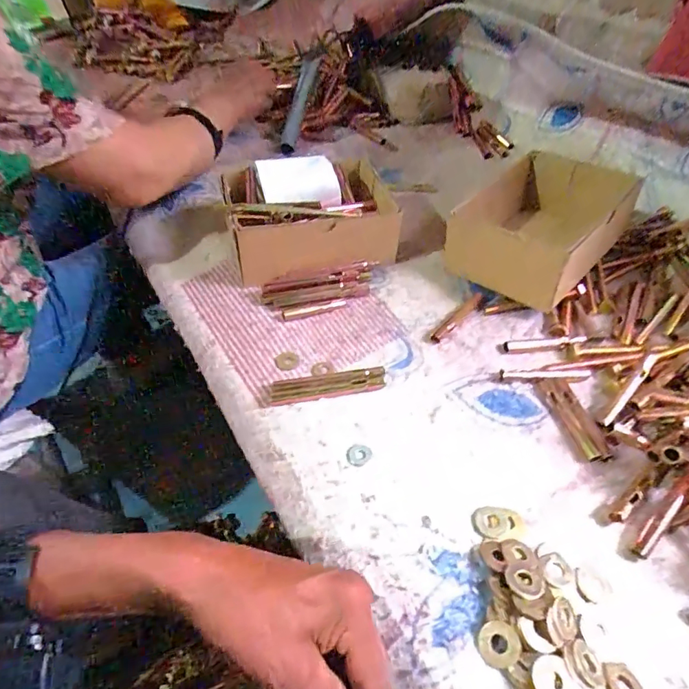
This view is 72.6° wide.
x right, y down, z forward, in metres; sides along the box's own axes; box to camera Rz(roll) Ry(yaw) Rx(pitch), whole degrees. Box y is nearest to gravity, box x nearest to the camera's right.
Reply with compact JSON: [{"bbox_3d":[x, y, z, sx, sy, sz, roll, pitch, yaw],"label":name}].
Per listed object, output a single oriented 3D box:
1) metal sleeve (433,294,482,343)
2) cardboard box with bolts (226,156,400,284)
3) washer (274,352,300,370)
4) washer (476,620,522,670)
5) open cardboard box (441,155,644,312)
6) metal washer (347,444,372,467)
[{"bbox_3d":[0.118,-0.028,0.488,0.081,0.008,0.011,-36,56,-28],"label":"metal sleeve"},{"bbox_3d":[-0.036,-0.148,0.537,0.192,0.087,0.133,-15,49,-13],"label":"cardboard box with bolts"},{"bbox_3d":[-0.055,0.016,0.451,0.022,0.004,0.020,-15,61,-6],"label":"washer"},{"bbox_3d":[0.096,0.187,0.292,0.026,0.004,0.024,-21,54,4],"label":"washer"},{"bbox_3d":[0.228,-0.132,0.529,0.127,0.090,0.172,32,55,27],"label":"open cardboard box"},{"bbox_3d":[0.012,0.090,0.385,0.019,0.004,0.021,32,55,27],"label":"metal washer"}]

